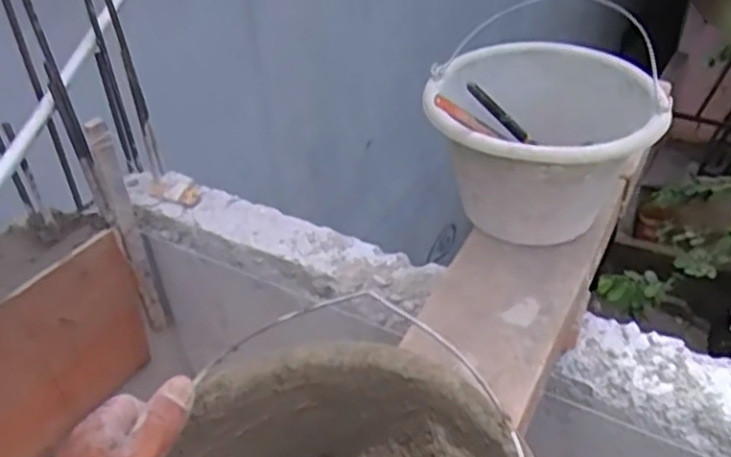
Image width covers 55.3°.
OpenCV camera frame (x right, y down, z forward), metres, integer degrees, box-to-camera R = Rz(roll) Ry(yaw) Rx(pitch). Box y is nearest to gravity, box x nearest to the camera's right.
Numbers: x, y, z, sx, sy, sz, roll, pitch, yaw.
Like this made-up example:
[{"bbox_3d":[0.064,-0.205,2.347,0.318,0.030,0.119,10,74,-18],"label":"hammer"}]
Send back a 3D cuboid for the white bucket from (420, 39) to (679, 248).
[{"bbox_3d":[0.201,-0.099,0.827,0.241,0.174,0.241,-5,39,-1],"label":"white bucket"}]

